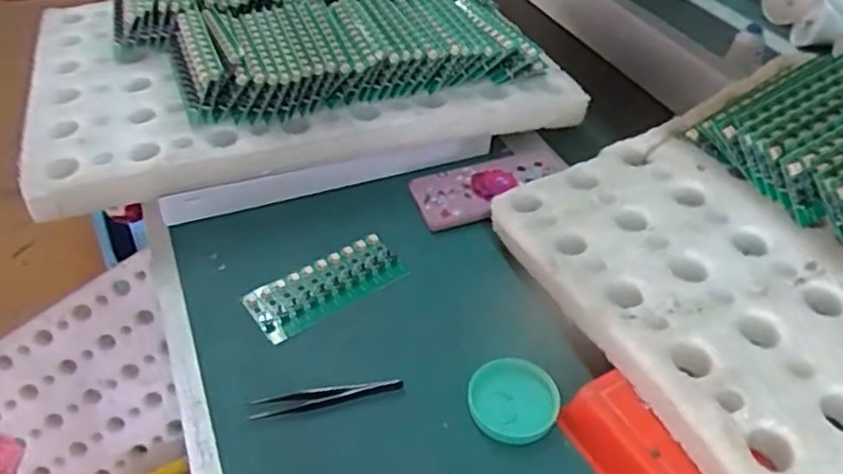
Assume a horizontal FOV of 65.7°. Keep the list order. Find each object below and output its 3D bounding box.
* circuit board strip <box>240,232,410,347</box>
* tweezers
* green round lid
[{"bbox_3d":[-0.083,0.043,0.576,0.138,0.011,0.056,-28,51,-28],"label":"circuit board strip"},{"bbox_3d":[-0.071,0.119,0.491,0.111,0.006,0.016,-9,45,-12],"label":"tweezers"},{"bbox_3d":[0.069,0.122,0.490,0.065,0.010,0.064,1,43,-1],"label":"green round lid"}]

